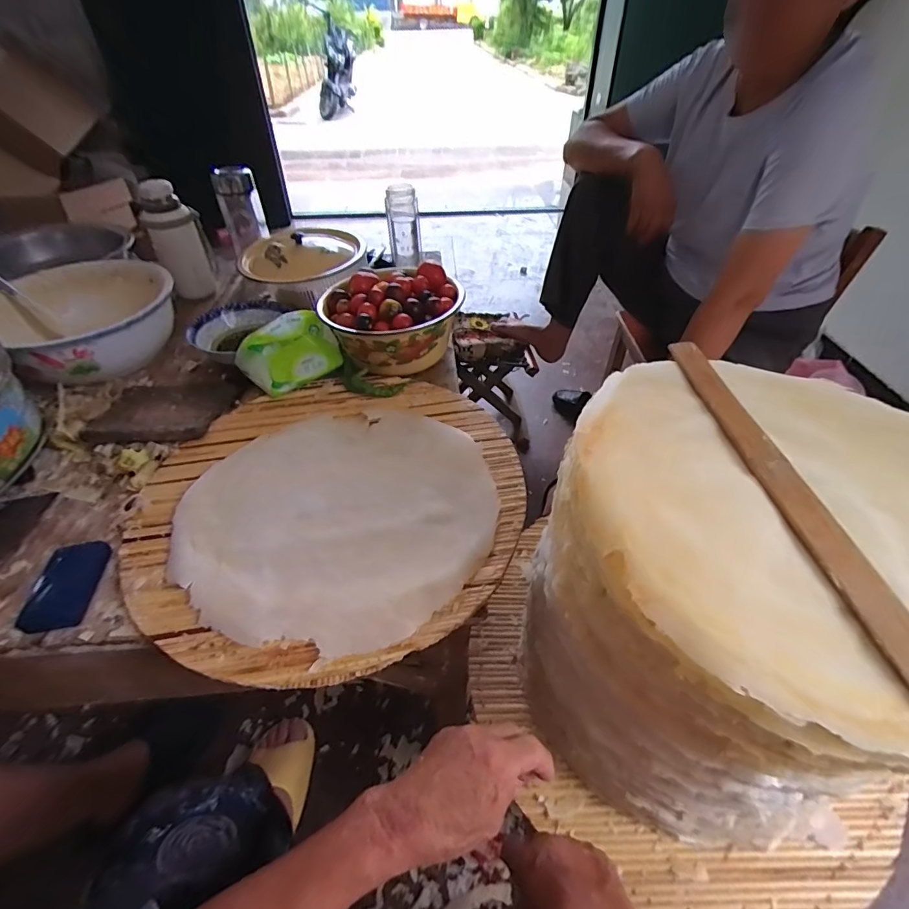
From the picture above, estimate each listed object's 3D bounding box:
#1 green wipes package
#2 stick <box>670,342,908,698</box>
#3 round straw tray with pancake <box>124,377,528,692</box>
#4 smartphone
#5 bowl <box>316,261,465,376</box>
[{"bbox_3d":[-0.258,-0.164,0.730,0.140,0.079,0.092,-31,52,-27],"label":"green wipes package"},{"bbox_3d":[0.277,0.079,0.333,0.034,0.007,0.516,-7,48,-2],"label":"stick"},{"bbox_3d":[-0.148,0.037,0.570,0.429,0.030,0.455,-1,44,1],"label":"round straw tray with pancake"},{"bbox_3d":[-0.396,0.132,0.478,0.060,0.013,0.102,-10,45,-9],"label":"smartphone"},{"bbox_3d":[-0.098,-0.225,0.767,0.204,0.107,0.197,-1,44,1],"label":"bowl"}]

